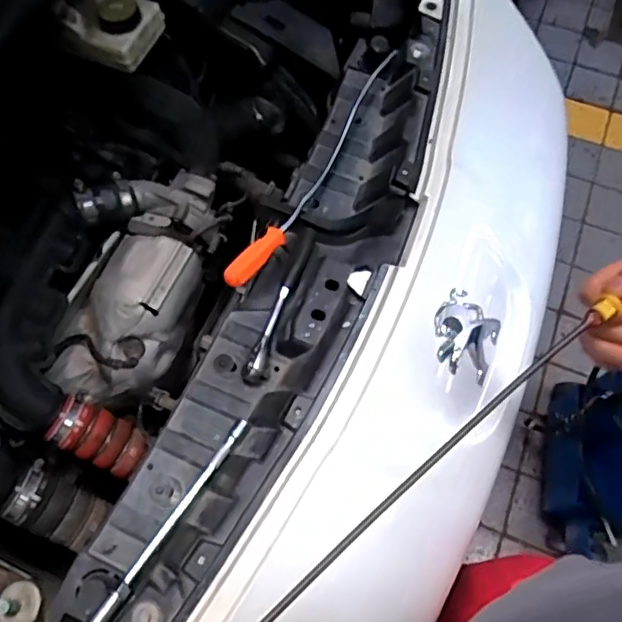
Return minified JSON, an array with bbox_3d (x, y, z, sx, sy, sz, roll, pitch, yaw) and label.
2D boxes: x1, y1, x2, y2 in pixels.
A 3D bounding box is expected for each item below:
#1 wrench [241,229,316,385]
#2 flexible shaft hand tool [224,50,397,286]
[{"bbox_3d":[-0.032,-0.007,0.674,0.022,0.029,0.198,20,67,9],"label":"wrench"},{"bbox_3d":[0.013,-0.191,0.739,0.031,0.063,0.423,24,68,11],"label":"flexible shaft hand tool"}]

